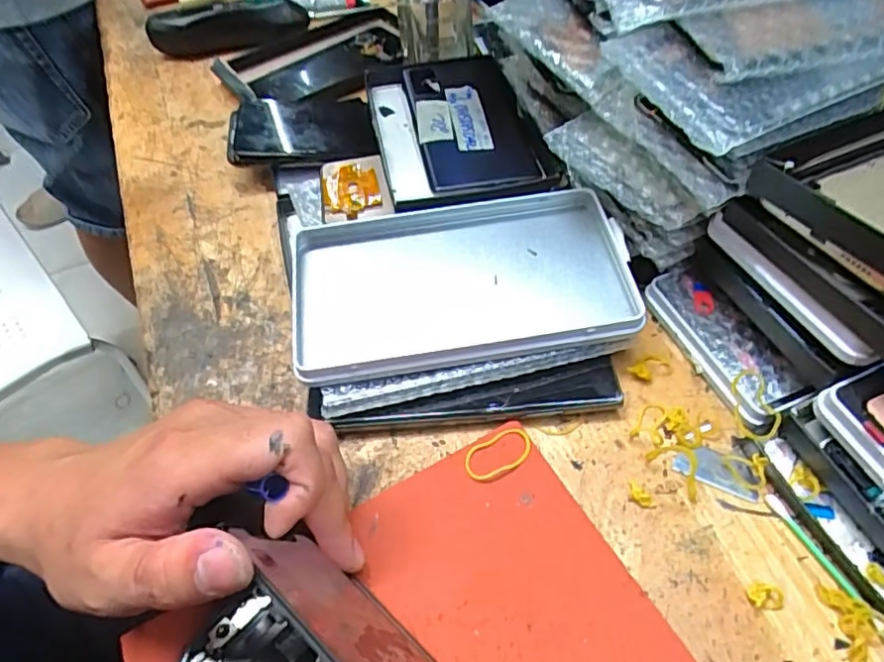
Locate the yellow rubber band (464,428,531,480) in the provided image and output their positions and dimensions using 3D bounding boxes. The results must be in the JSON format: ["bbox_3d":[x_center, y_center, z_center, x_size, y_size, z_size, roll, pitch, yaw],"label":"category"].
[{"bbox_3d":[0.028,0.061,0.291,0.036,0.004,0.020,-22,56,-12],"label":"yellow rubber band"}]

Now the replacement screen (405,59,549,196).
[{"bbox_3d":[0.022,-0.148,0.412,0.077,0.011,0.158,-9,59,-4],"label":"replacement screen"}]

